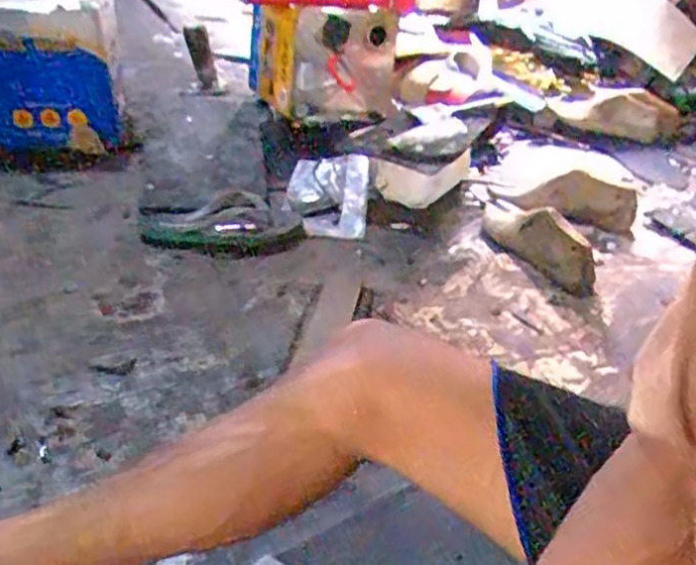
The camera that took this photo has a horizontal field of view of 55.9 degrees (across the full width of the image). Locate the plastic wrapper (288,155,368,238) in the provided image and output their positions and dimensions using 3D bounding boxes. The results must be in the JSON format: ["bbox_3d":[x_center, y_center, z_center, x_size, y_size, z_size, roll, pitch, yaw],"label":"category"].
[{"bbox_3d":[-0.035,-0.156,1.173,0.141,0.036,0.274,4,33,-1],"label":"plastic wrapper"}]

